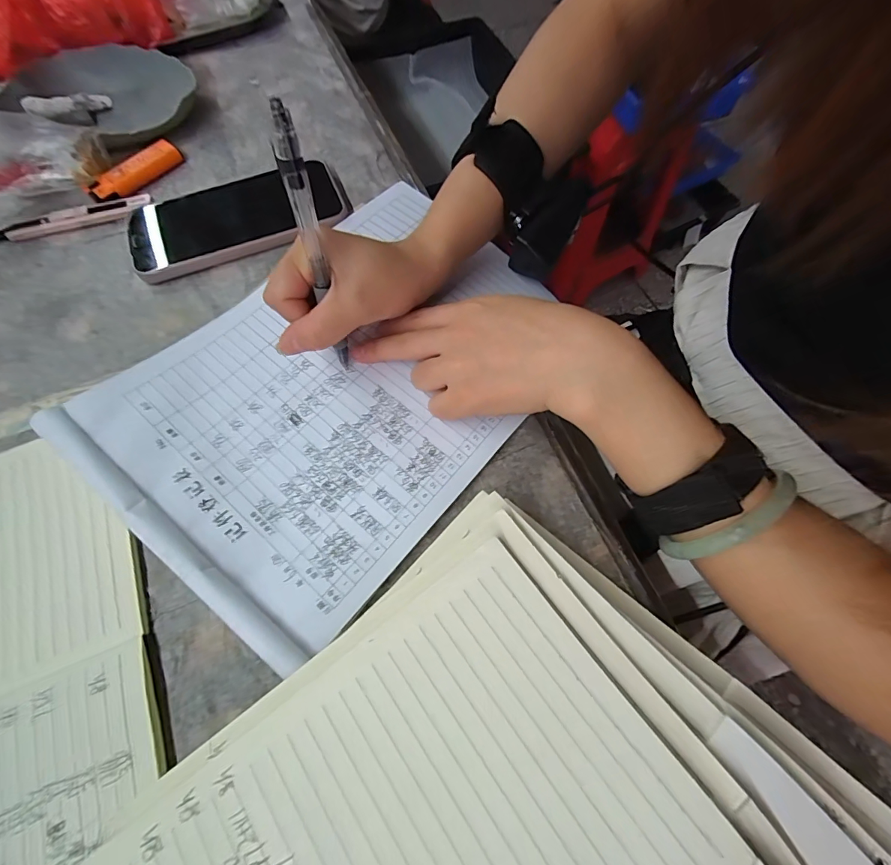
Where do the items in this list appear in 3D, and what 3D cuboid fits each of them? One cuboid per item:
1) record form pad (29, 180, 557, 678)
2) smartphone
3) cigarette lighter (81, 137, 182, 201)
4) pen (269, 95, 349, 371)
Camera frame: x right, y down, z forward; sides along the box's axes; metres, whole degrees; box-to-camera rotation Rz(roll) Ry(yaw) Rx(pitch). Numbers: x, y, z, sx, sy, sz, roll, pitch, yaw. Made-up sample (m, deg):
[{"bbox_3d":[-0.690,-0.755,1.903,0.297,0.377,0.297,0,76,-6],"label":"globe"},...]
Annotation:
[{"bbox_3d":[-0.065,-0.043,0.272,0.214,0.018,0.286,39,71,15],"label":"record form pad"},{"bbox_3d":[-0.161,-0.171,0.332,0.162,0.014,0.079,-22,68,-8],"label":"smartphone"},{"bbox_3d":[-0.258,-0.217,0.353,0.024,0.011,0.080,32,71,14],"label":"cigarette lighter"},{"bbox_3d":[-0.068,-0.090,0.225,0.011,0.138,0.005,-2,50,1],"label":"pen"}]

